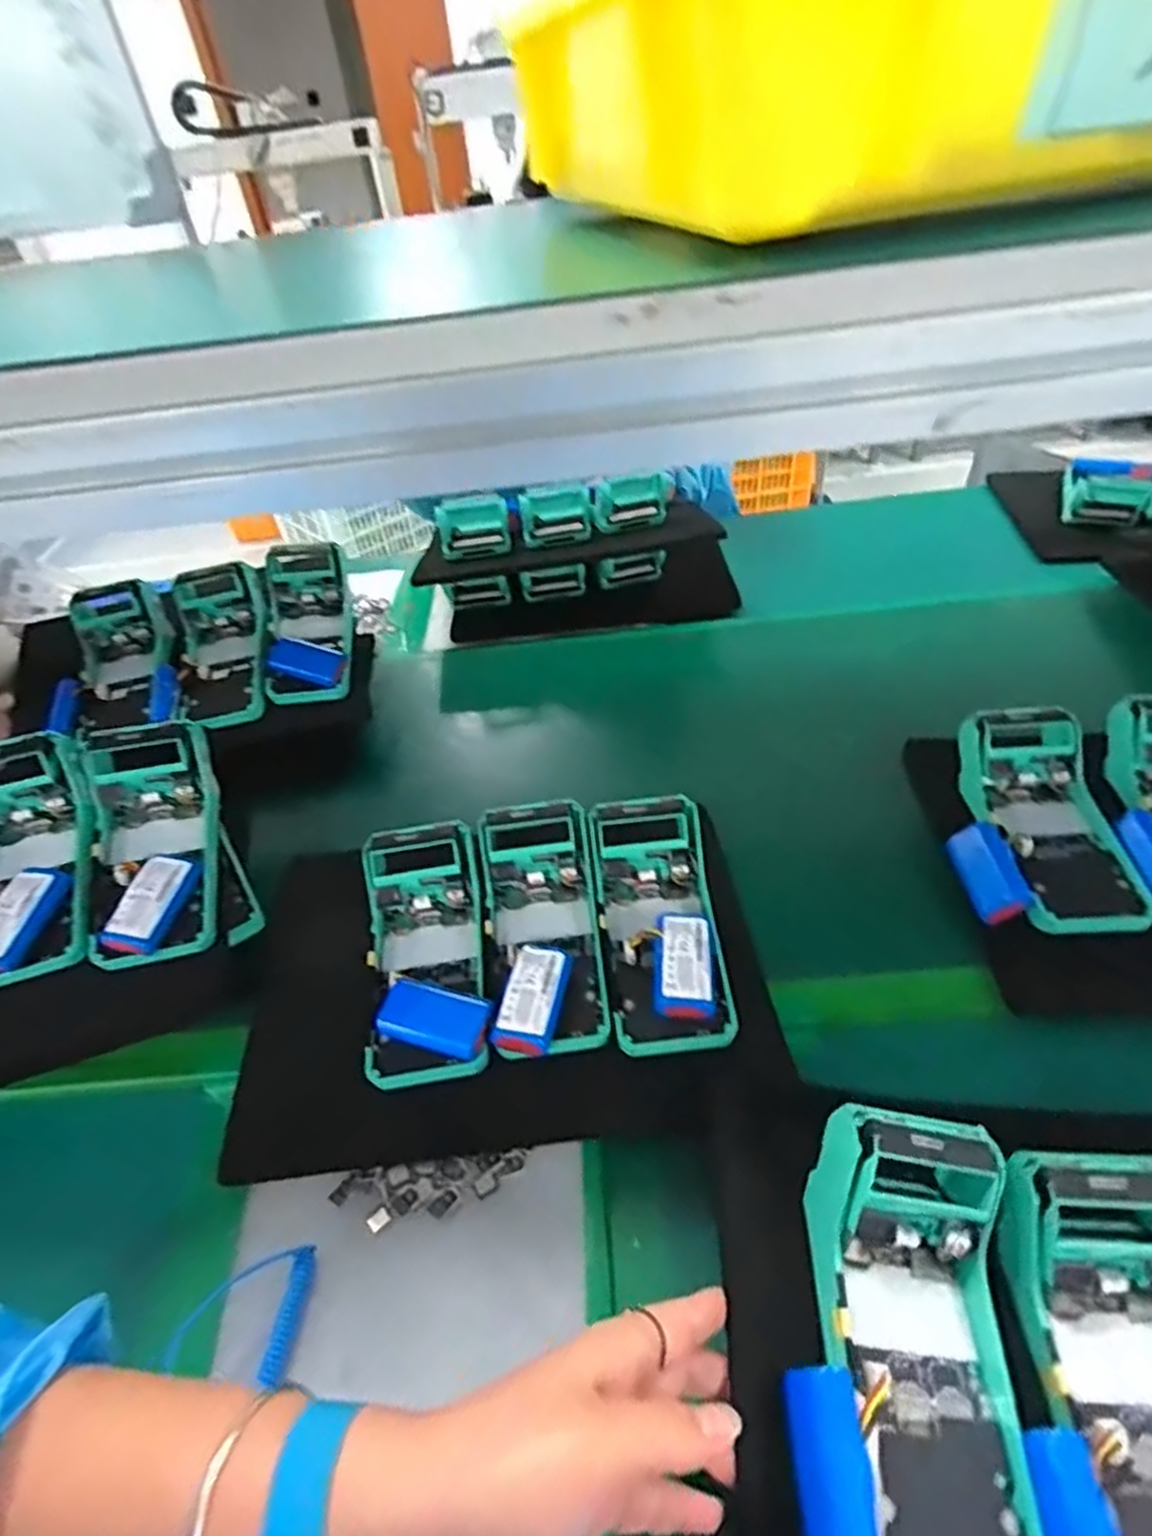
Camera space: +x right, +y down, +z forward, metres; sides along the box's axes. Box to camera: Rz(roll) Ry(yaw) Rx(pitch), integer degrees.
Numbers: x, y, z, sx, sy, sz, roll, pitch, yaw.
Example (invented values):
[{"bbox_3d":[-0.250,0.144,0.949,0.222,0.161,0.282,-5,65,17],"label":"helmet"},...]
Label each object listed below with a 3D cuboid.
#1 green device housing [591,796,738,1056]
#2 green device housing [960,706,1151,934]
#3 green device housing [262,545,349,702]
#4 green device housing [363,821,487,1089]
[{"bbox_3d":[0.050,0.097,0.482,0.080,0.055,0.162,-6,41,2],"label":"green device housing"},{"bbox_3d":[0.341,0.037,0.529,0.084,0.041,0.172,-6,58,2],"label":"green device housing"},{"bbox_3d":[-0.265,-0.144,0.723,0.078,0.056,0.176,-10,66,-3],"label":"green device housing"},{"bbox_3d":[-0.102,0.124,0.496,0.080,0.054,0.171,-8,56,-1],"label":"green device housing"}]

